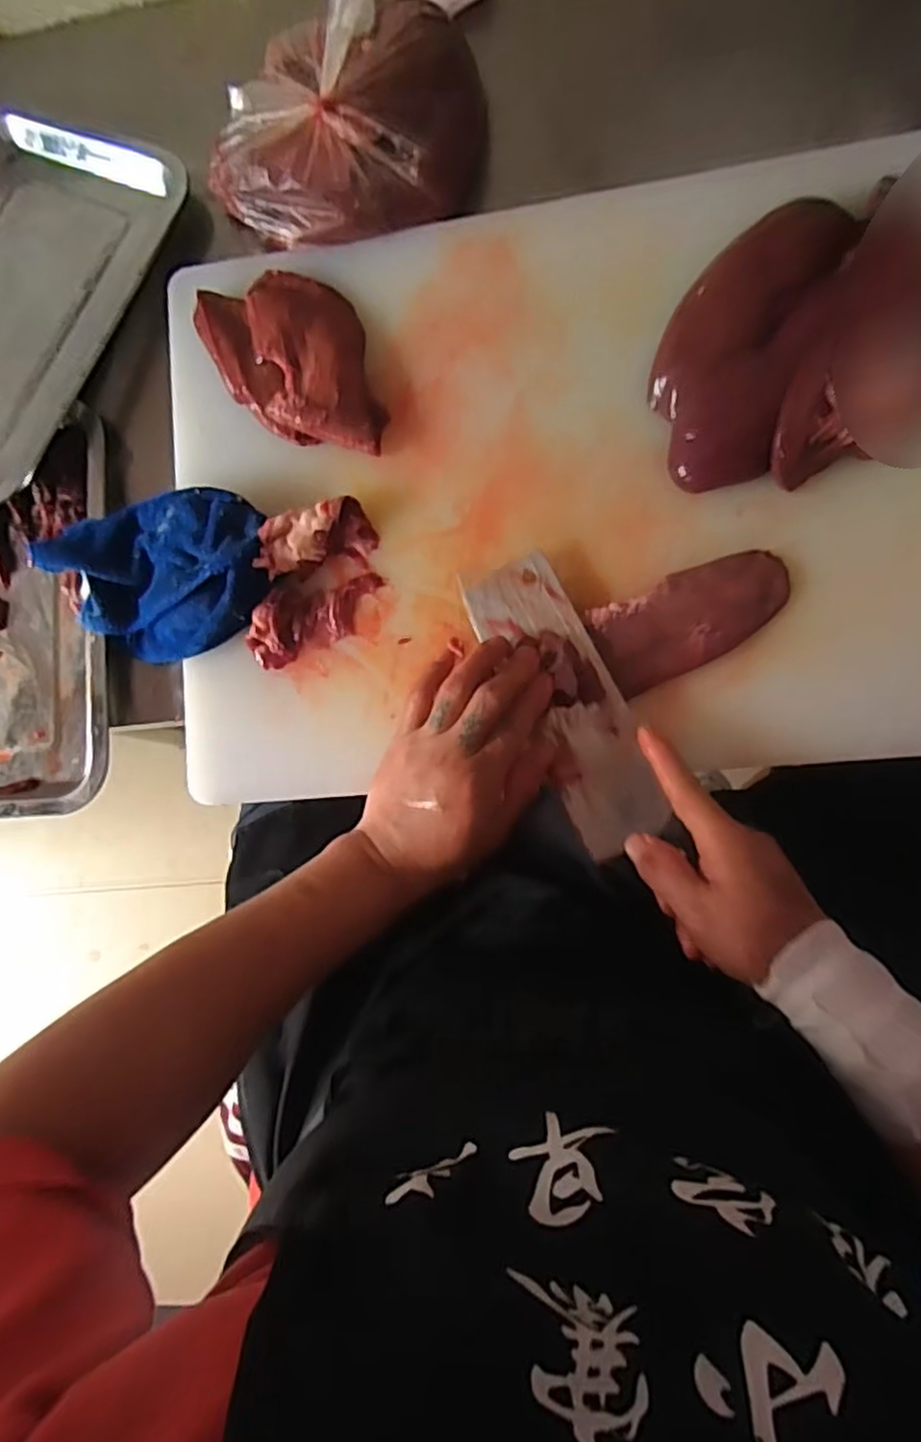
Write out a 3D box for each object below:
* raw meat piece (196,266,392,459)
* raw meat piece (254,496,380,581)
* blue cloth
[{"bbox_3d":[-0.115,-0.247,0.496,0.101,0.026,0.150,-25,82,5],"label":"raw meat piece"},{"bbox_3d":[-0.099,-0.125,0.478,0.080,0.021,0.039,-18,82,-8],"label":"raw meat piece"},{"bbox_3d":[-0.212,-0.100,0.492,0.160,0.037,0.114,-18,82,6],"label":"blue cloth"}]

